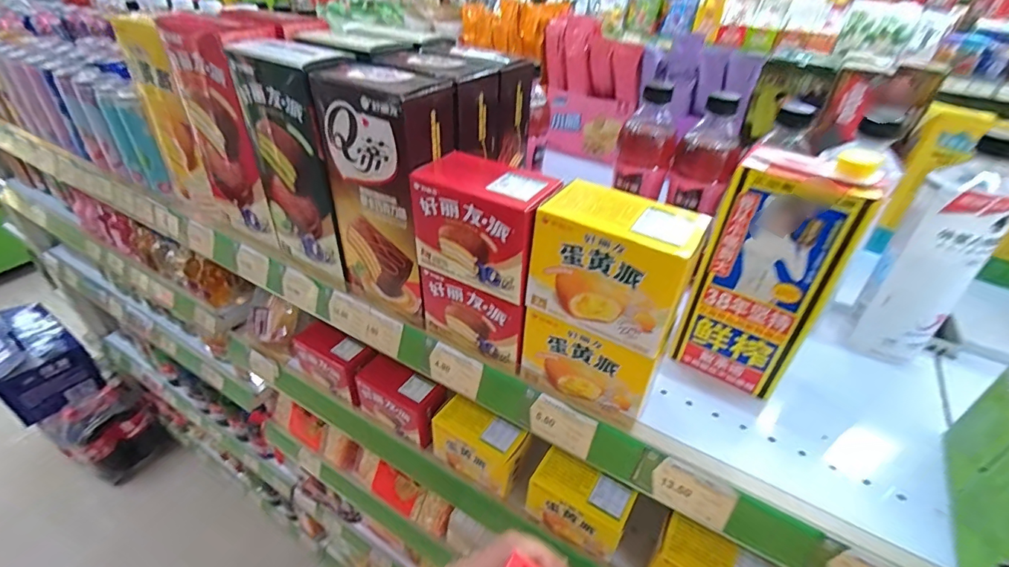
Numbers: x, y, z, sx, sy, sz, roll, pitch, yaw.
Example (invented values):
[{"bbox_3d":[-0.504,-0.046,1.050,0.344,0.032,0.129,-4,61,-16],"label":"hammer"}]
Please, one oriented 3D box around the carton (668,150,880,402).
[{"bbox_3d":[0.214,-0.007,0.387,0.089,0.200,0.050,23,42,24],"label":"carton"}]

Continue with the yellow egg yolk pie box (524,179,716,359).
[{"bbox_3d":[0.080,-0.016,0.346,0.108,0.089,0.062,22,41,23],"label":"yellow egg yolk pie box"}]

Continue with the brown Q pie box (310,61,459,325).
[{"bbox_3d":[-0.106,-0.081,0.441,0.109,0.217,0.062,23,42,24],"label":"brown Q pie box"}]

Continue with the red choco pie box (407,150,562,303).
[{"bbox_3d":[-0.016,-0.051,0.388,0.110,0.092,0.061,22,41,22],"label":"red choco pie box"}]

